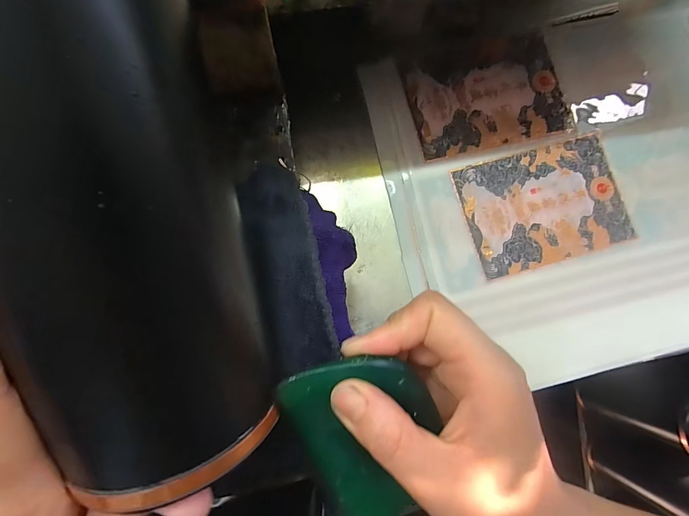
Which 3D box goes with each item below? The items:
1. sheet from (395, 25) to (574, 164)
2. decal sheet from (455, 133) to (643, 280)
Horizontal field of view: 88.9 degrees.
[{"bbox_3d":[0.122,-0.141,0.301,0.132,0.004,0.095,-14,85,-4],"label":"sheet"},{"bbox_3d":[0.166,-0.045,0.292,0.132,0.004,0.095,-16,84,-5],"label":"decal sheet"}]

